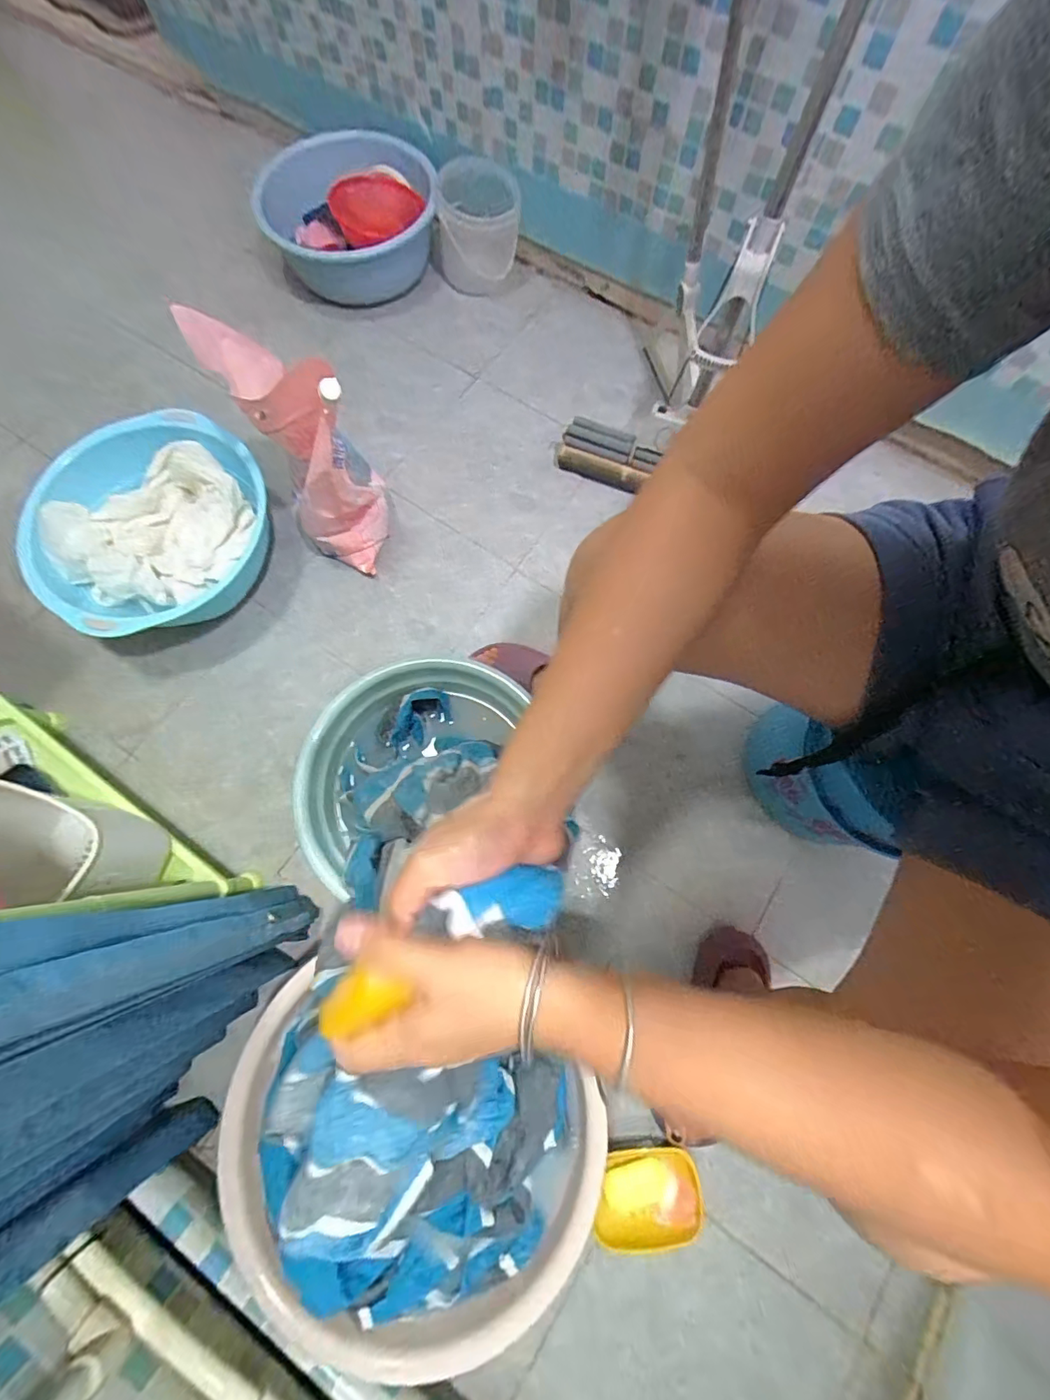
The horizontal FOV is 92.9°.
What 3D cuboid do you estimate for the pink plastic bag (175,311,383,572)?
[{"bbox_3d":[-0.303,-0.355,0.734,0.147,0.313,0.216,-28,75,-9],"label":"pink plastic bag"}]

